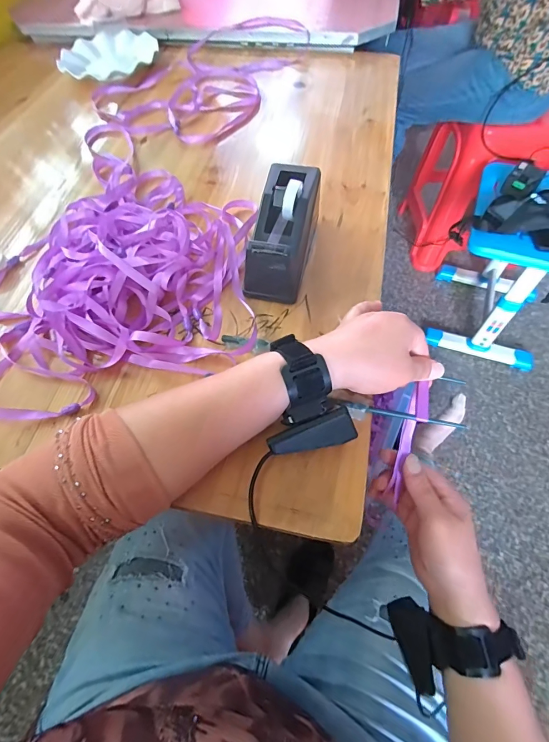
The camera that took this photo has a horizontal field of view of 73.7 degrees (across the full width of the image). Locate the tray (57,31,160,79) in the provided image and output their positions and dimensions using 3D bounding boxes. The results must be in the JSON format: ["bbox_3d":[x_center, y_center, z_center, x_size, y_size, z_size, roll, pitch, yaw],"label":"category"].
[{"bbox_3d":[-0.329,-0.609,0.714,0.162,0.028,0.160,6,61,5],"label":"tray"}]

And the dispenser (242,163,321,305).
[{"bbox_3d":[0.011,-0.153,0.409,0.060,0.075,0.157,13,62,8],"label":"dispenser"}]

